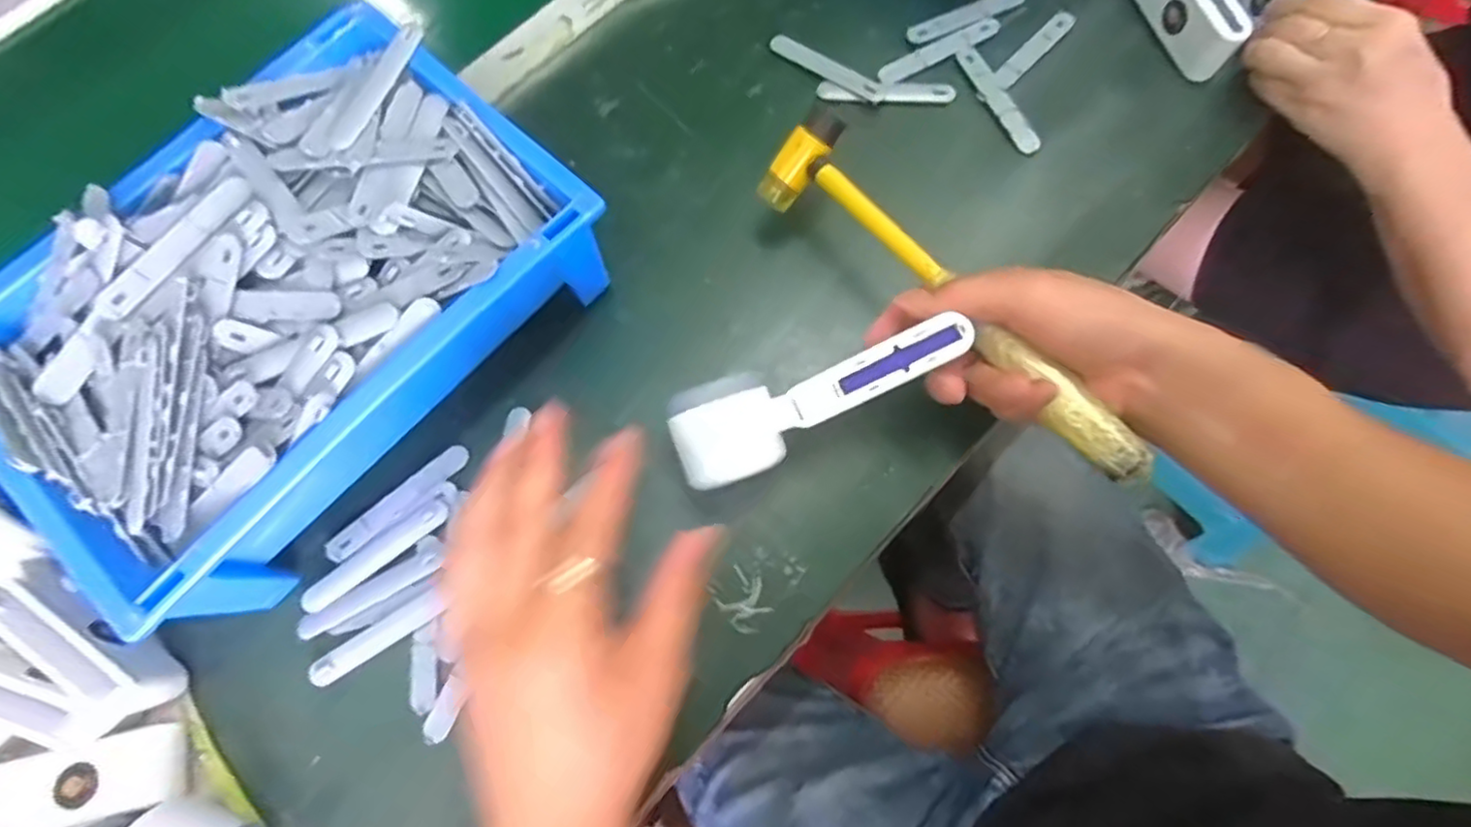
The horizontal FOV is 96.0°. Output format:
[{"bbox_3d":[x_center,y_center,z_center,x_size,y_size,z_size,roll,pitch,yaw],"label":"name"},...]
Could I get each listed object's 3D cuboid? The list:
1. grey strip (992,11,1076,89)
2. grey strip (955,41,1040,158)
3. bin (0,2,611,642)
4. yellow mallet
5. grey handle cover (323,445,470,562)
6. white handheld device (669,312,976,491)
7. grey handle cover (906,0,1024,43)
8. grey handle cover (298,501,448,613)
[{"bbox_3d":[0.212,-0.260,0.471,0.016,0.004,0.083,42,78,13],"label":"grey strip"},{"bbox_3d":[0.183,-0.221,0.463,0.019,0.006,0.094,-24,73,-6],"label":"grey strip"},{"bbox_3d":[-0.250,-0.060,0.385,0.216,0.098,0.307,42,78,13],"label":"bin"},{"bbox_3d":[0.113,-0.064,0.363,0.044,0.040,0.264,-36,71,-11],"label":"yellow mallet"},{"bbox_3d":[-0.203,0.053,0.400,0.095,0.006,0.018,-40,75,-10],"label":"grey handle cover"},{"bbox_3d":[0.042,-0.012,0.348,0.160,0.022,0.051,-24,73,13],"label":"white handheld device"},{"bbox_3d":[0.173,-0.295,0.487,0.101,0.007,0.020,-26,73,-6],"label":"grey handle cover"},{"bbox_3d":[-0.211,0.082,0.388,0.094,0.006,0.017,-37,75,-9],"label":"grey handle cover"}]

